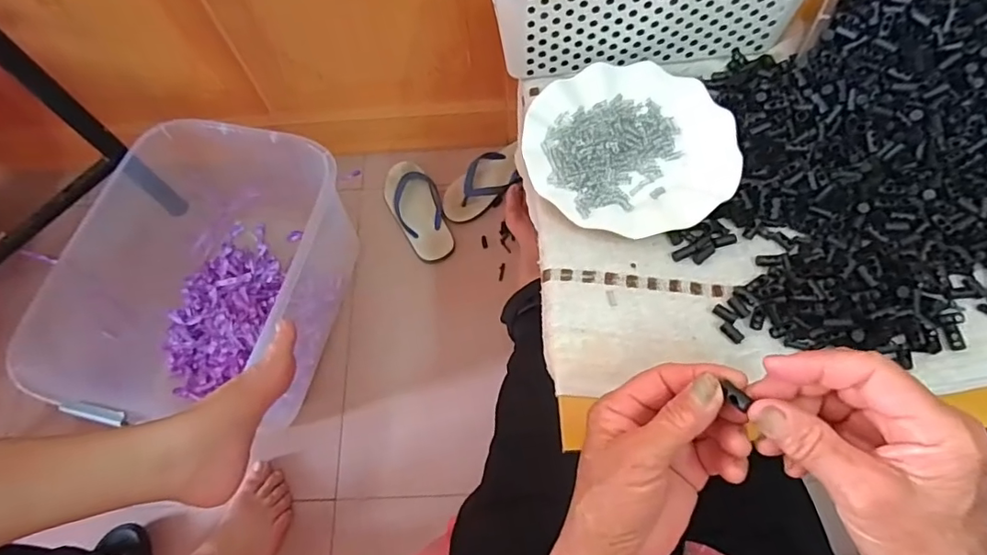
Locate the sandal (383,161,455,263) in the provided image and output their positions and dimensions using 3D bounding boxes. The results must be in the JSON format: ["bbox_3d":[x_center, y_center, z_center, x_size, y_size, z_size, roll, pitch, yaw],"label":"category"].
[{"bbox_3d":[-0.151,-0.142,1.046,0.101,0.034,0.229,-28,68,-9],"label":"sandal"}]

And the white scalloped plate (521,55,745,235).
[{"bbox_3d":[0.122,-0.121,0.470,0.179,0.016,0.177,-1,66,2],"label":"white scalloped plate"}]

